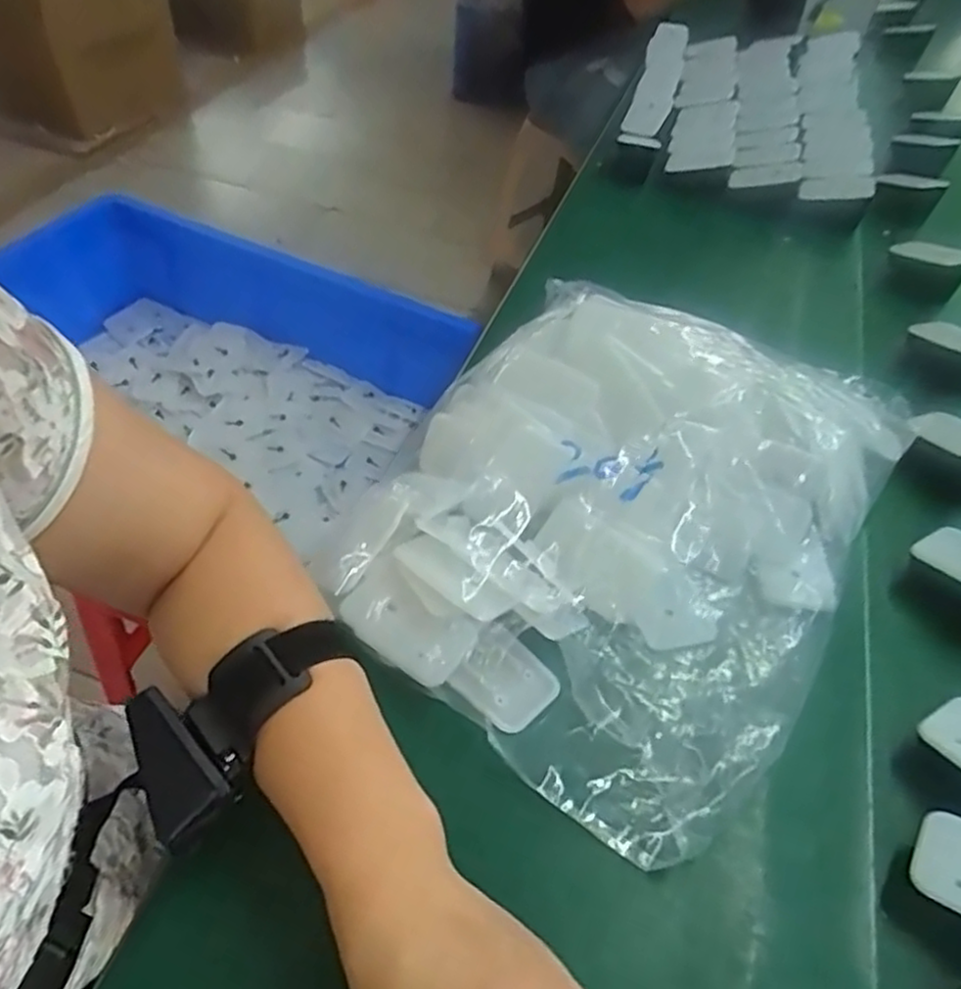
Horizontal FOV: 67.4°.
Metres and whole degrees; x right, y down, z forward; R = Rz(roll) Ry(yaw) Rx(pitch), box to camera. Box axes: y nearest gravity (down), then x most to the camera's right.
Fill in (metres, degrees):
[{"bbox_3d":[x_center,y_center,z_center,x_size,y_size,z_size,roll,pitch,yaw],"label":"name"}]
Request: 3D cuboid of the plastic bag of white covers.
[{"bbox_3d":[0.086,0.003,0.421,0.250,0.088,0.313,29,52,19],"label":"plastic bag of white covers"}]

